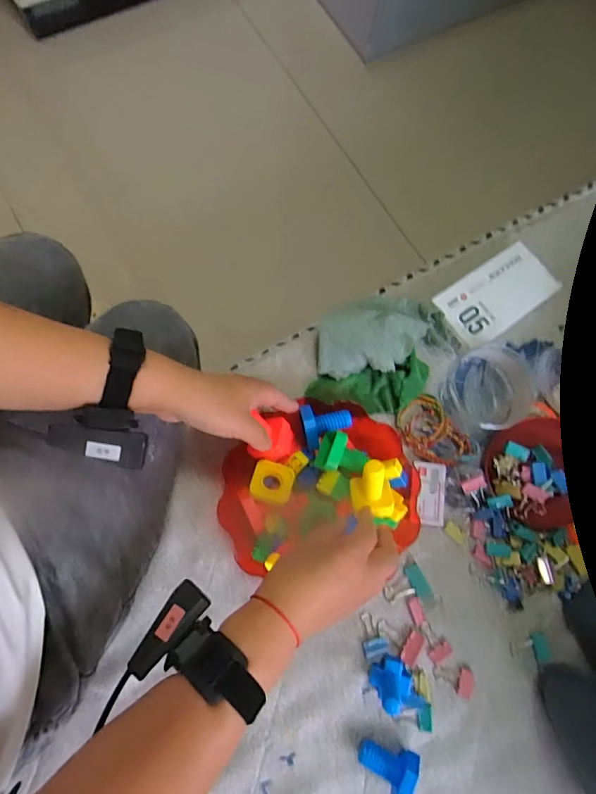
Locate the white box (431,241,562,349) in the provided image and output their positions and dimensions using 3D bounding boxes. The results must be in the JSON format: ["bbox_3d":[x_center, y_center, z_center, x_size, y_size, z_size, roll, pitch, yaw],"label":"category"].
[{"bbox_3d":[0.253,-0.130,0.576,0.155,0.019,0.082,-35,80,-10],"label":"white box"}]

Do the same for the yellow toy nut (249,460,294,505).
[{"bbox_3d":[-0.027,0.090,0.477,0.044,0.016,0.041,12,76,1],"label":"yellow toy nut"}]

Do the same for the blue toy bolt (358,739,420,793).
[{"bbox_3d":[0.087,0.366,0.440,0.048,0.041,0.047,23,76,4],"label":"blue toy bolt"}]

